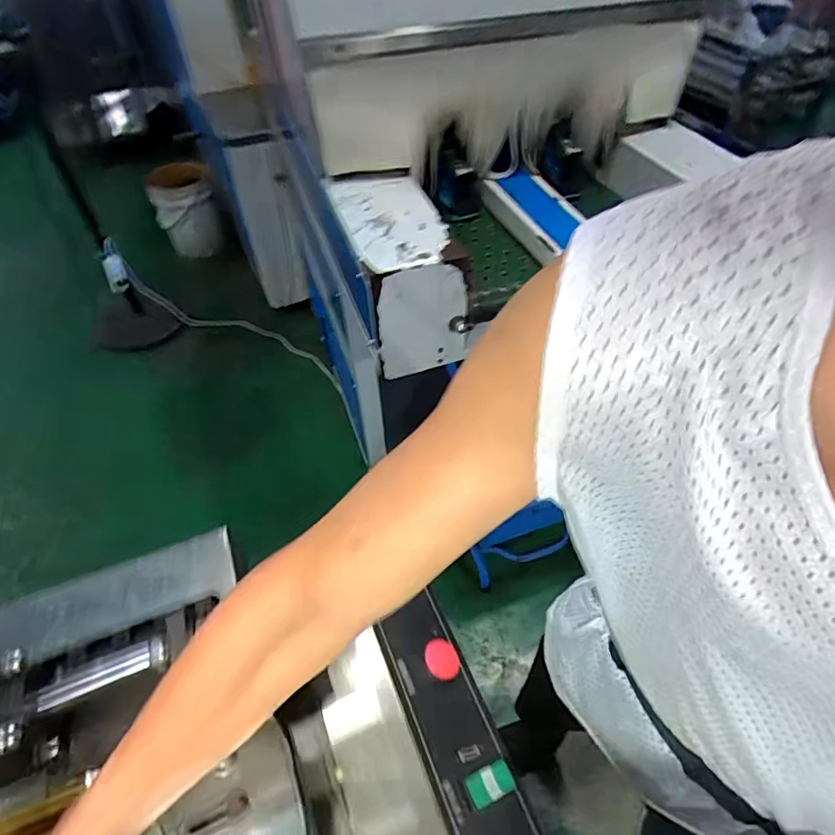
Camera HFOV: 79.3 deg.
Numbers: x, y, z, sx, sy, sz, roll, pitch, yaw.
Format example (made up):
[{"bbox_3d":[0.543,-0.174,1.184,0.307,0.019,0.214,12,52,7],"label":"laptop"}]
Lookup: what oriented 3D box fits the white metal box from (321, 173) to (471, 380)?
[{"bbox_3d":[-0.038,-0.251,0.865,0.147,0.201,0.291,-17,51,-12],"label":"white metal box"}]

